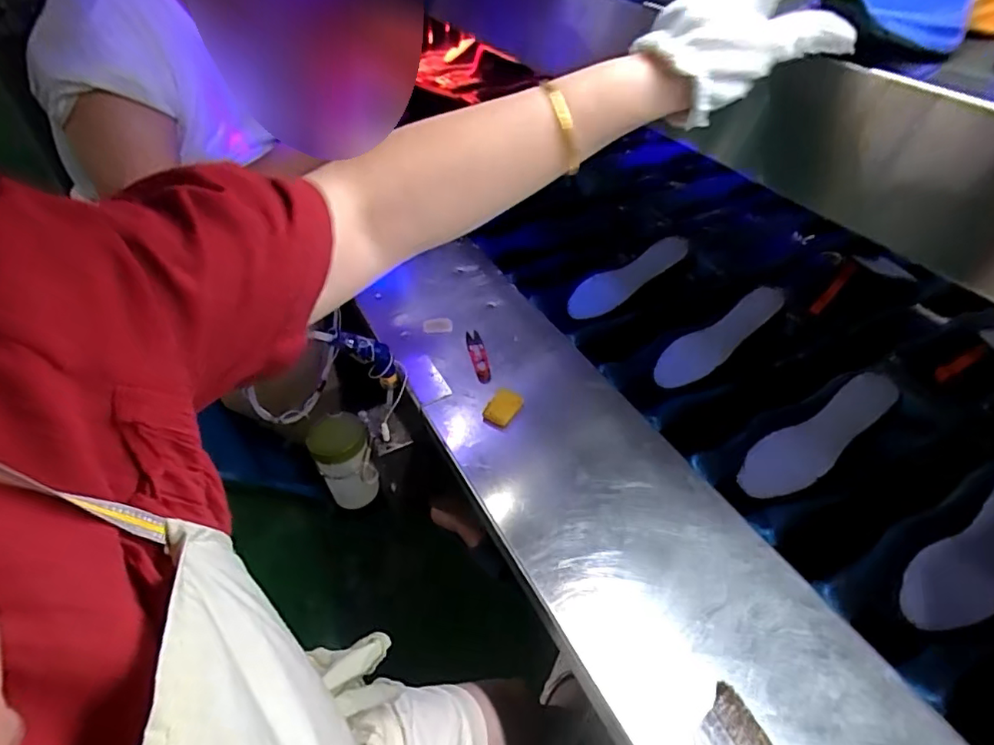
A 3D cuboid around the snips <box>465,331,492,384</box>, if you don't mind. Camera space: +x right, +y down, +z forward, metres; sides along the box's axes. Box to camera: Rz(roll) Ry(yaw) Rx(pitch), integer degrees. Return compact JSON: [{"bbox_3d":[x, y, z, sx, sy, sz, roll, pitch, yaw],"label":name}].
[{"bbox_3d":[-0.027,-0.027,0.772,0.023,0.015,0.111,-5,46,-8],"label":"snips"}]

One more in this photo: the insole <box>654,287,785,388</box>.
[{"bbox_3d":[0.329,-0.051,0.809,0.219,0.024,0.066,-32,62,1],"label":"insole"}]

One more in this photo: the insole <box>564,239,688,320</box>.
[{"bbox_3d":[0.221,-0.158,0.930,0.225,0.019,0.060,-29,73,3],"label":"insole"}]

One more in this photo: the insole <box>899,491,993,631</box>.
[{"bbox_3d":[0.515,0.182,0.582,0.219,0.031,0.069,-39,56,-11],"label":"insole"}]

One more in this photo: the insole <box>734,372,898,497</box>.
[{"bbox_3d":[0.394,0.079,0.679,0.213,0.015,0.068,-38,53,0],"label":"insole"}]

